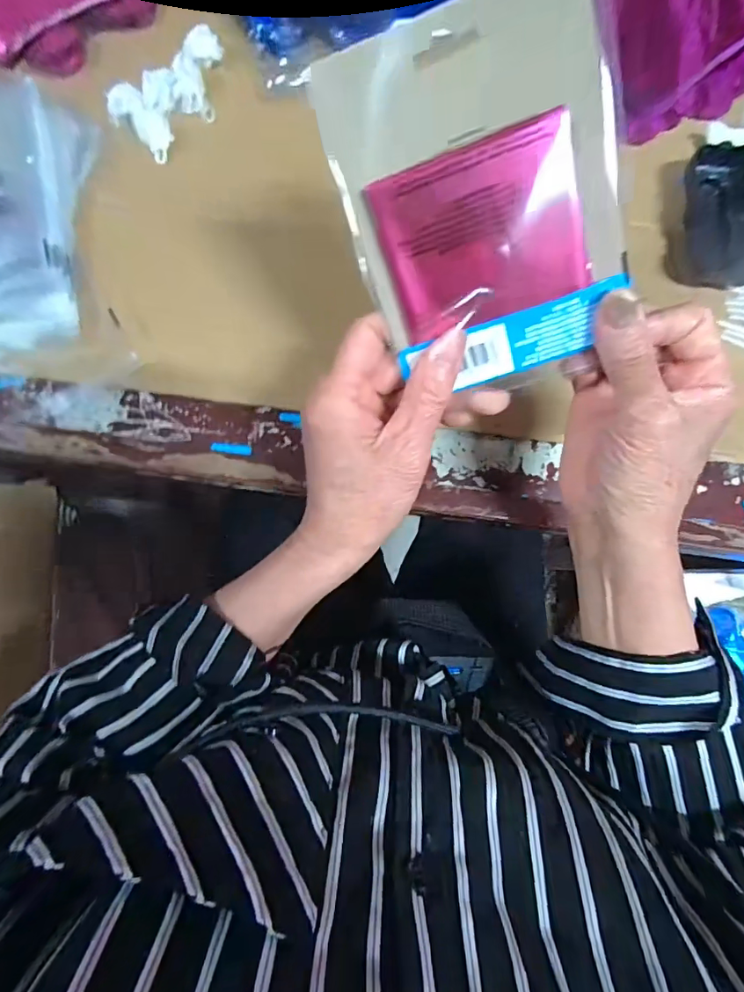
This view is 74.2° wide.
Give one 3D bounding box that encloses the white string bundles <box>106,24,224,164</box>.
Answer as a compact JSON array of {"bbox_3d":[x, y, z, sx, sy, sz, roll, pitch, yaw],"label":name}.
[{"bbox_3d":[-0.148,-0.312,0.377,0.057,0.012,0.106,41,82,1],"label":"white string bundles"}]

